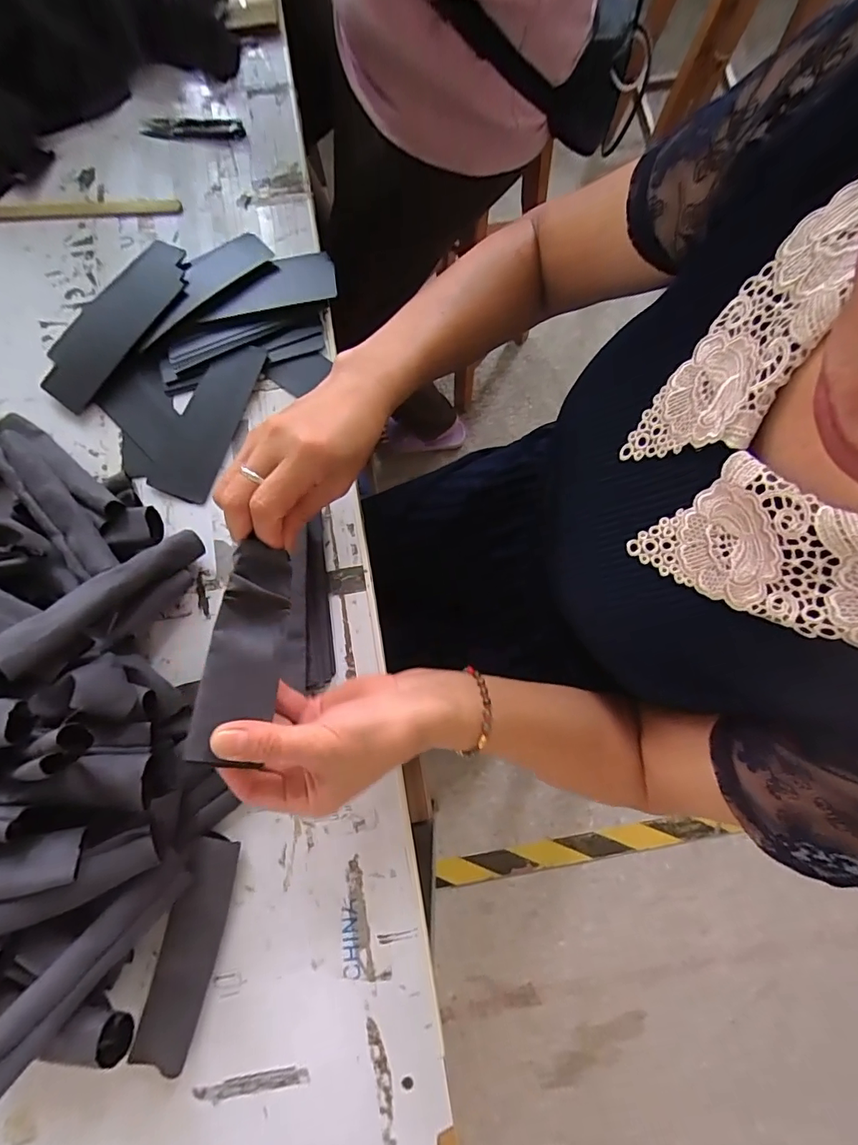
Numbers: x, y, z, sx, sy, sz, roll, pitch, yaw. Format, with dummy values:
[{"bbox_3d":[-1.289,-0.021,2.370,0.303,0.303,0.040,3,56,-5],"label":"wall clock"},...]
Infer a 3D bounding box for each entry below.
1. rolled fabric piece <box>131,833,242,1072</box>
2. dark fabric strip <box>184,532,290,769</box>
[{"bbox_3d":[-0.170,0.266,0.345,0.039,0.019,0.147,11,80,2],"label":"rolled fabric piece"},{"bbox_3d":[-0.109,0.047,0.294,0.042,0.018,0.124,18,76,-33],"label":"dark fabric strip"}]

